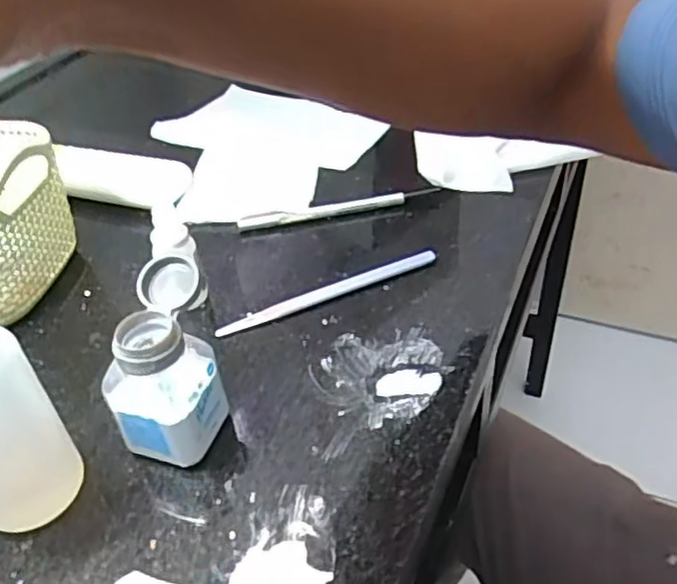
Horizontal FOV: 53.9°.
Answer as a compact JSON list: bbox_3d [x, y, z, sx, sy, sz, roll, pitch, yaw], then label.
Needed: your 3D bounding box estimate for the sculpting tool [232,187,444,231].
[{"bbox_3d":[-0.001,-0.057,0.462,0.137,0.011,0.007,-10,41,-5],"label":"sculpting tool"}]

